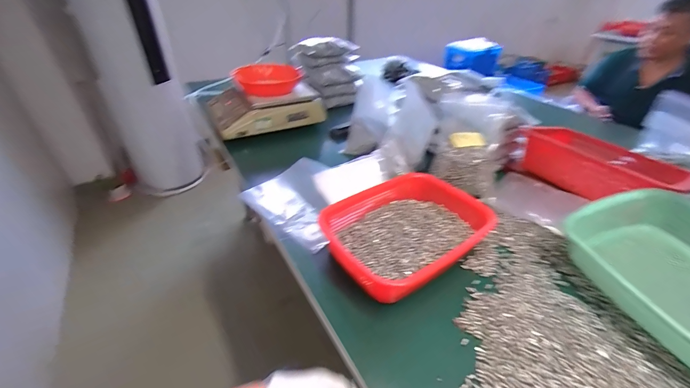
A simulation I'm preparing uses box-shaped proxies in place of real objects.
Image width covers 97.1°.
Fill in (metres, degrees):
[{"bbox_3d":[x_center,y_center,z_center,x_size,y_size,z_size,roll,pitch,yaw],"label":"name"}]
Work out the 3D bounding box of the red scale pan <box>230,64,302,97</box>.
[{"bbox_3d":[-0.266,-0.383,1.027,0.226,0.064,0.170,-7,36,-10],"label":"red scale pan"}]

